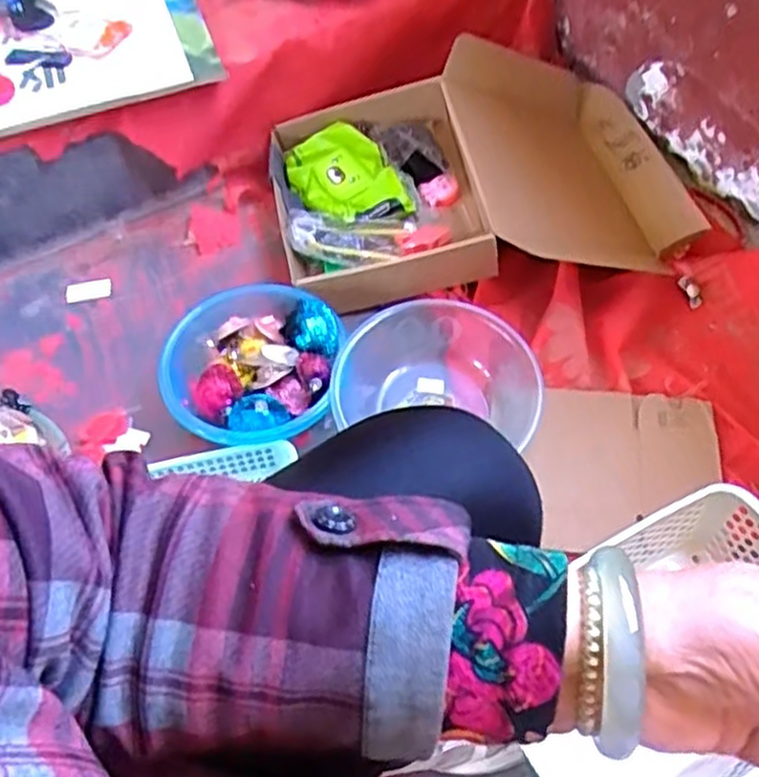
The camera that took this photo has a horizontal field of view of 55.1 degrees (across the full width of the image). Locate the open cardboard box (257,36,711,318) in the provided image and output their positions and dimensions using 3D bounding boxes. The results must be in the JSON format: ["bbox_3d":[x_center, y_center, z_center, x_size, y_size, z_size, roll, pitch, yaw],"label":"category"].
[{"bbox_3d":[0.143,-0.313,1.041,0.584,0.118,0.378,-9,59,-3],"label":"open cardboard box"}]

